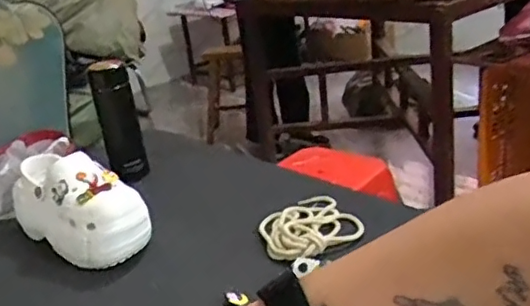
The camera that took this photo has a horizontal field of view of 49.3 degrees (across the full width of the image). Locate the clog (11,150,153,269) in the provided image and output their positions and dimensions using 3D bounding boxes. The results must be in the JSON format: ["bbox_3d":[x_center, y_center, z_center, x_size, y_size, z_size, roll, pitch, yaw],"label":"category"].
[{"bbox_3d":[-0.254,0.069,0.788,0.220,0.108,0.102,13,30,41],"label":"clog"}]

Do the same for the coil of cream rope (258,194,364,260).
[{"bbox_3d":[0.053,0.091,0.740,0.121,0.022,0.128,-6,22,2],"label":"coil of cream rope"}]

